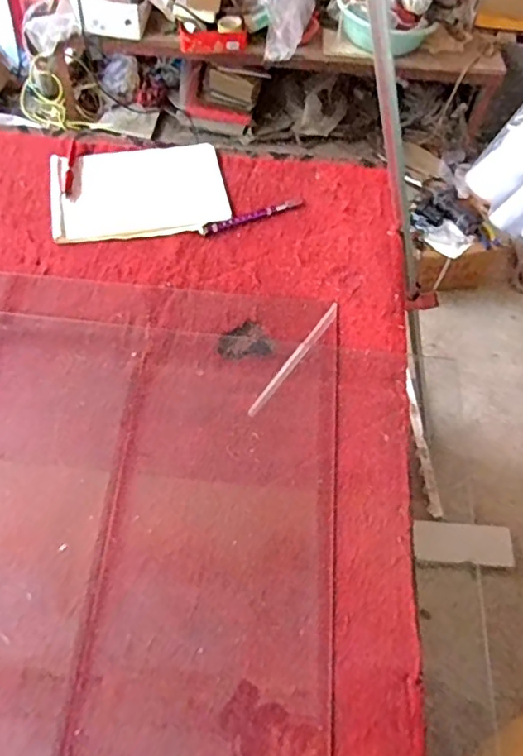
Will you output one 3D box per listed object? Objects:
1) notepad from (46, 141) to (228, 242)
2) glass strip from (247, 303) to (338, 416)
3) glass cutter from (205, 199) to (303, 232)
[{"bbox_3d":[-0.189,-0.289,0.857,0.256,0.009,0.180,-9,62,-6],"label":"notepad"},{"bbox_3d":[0.045,-0.027,0.713,0.015,0.004,0.202,32,61,15],"label":"glass strip"},{"bbox_3d":[-0.010,-0.246,0.846,0.157,0.009,0.016,-21,62,-17],"label":"glass cutter"}]

